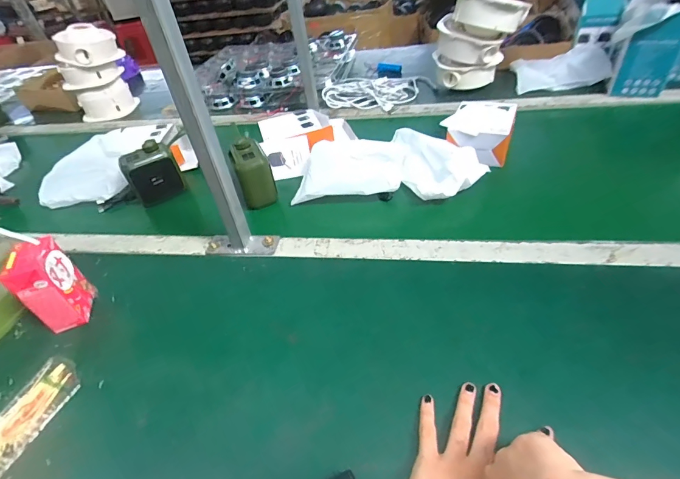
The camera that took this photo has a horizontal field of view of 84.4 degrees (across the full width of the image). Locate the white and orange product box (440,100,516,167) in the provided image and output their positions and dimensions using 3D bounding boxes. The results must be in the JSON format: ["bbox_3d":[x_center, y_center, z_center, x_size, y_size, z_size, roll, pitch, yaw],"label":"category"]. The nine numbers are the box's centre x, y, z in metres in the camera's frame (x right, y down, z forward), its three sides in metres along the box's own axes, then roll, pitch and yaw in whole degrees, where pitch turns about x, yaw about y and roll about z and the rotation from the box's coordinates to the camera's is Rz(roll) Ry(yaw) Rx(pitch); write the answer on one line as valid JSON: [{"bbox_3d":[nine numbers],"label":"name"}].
[{"bbox_3d":[0.244,-0.191,0.659,0.105,0.062,0.130,12,46,22],"label":"white and orange product box"}]

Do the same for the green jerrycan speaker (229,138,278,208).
[{"bbox_3d":[-0.142,-0.107,0.626,0.055,0.088,0.080,-17,43,-9],"label":"green jerrycan speaker"}]

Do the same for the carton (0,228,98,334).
[{"bbox_3d":[-0.363,0.055,0.469,0.047,0.103,0.075,-16,43,-8],"label":"carton"}]

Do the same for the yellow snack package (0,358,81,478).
[{"bbox_3d":[-0.338,0.196,0.389,0.065,0.008,0.143,11,46,20],"label":"yellow snack package"}]

